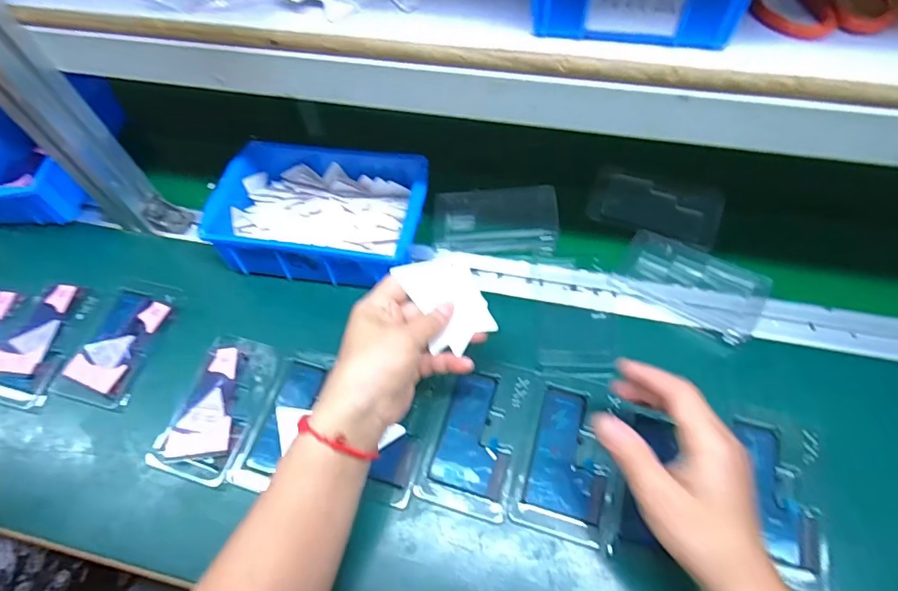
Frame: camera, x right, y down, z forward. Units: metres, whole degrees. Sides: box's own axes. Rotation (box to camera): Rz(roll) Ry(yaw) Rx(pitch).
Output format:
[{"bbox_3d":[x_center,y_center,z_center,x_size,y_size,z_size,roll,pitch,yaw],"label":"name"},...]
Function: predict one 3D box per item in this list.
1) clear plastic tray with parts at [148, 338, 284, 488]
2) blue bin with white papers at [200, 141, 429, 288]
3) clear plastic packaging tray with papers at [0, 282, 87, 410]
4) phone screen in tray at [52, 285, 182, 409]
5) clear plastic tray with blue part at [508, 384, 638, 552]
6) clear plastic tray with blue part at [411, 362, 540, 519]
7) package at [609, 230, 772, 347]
[{"bbox_3d":[-0.203,0.096,0.453,0.075,0.012,0.128,14,64,11],"label":"clear plastic tray with parts"},{"bbox_3d":[-0.123,-0.088,0.522,0.200,0.057,0.149,9,64,8],"label":"blue bin with white papers"},{"bbox_3d":[-0.406,0.043,0.496,0.073,0.007,0.124,2,63,5],"label":"clear plastic packaging tray with papers"},{"bbox_3d":[-0.321,0.047,0.492,0.073,0.008,0.113,11,64,10],"label":"phone screen in tray"},{"bbox_3d":[0.103,0.130,0.414,0.080,0.006,0.123,15,65,11],"label":"clear plastic tray with blue part"},{"bbox_3d":[0.020,0.114,0.427,0.086,0.006,0.122,14,64,11],"label":"clear plastic tray with blue part"},{"bbox_3d":[0.229,-0.012,0.484,0.129,0.018,0.081,34,70,19],"label":"package"}]

